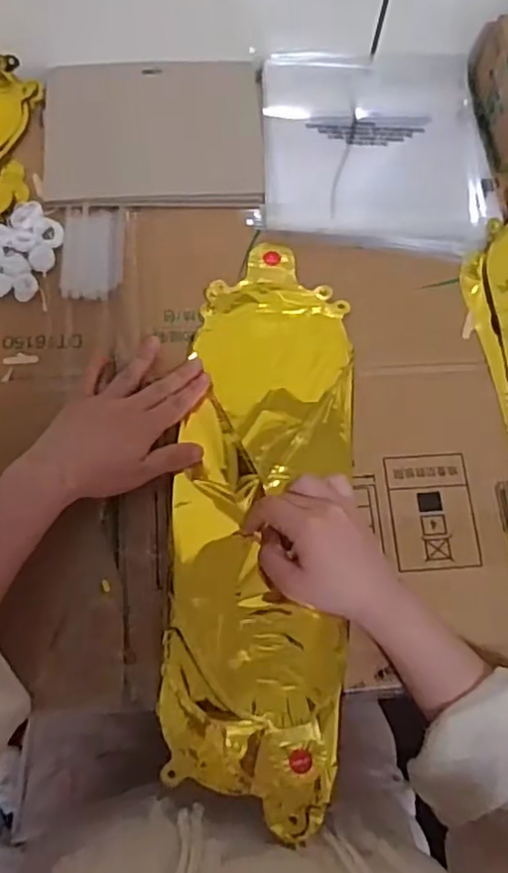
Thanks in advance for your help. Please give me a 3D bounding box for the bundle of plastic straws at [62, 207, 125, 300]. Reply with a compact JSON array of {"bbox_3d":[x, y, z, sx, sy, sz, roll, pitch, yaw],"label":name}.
[{"bbox_3d":[-0.137,-0.157,0.548,0.050,0.010,0.087,-2,70,-4],"label":"bundle of plastic straws"}]

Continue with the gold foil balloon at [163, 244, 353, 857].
[{"bbox_3d":[0.008,0.052,0.499,0.131,0.017,0.432,4,71,-1],"label":"gold foil balloon"}]

